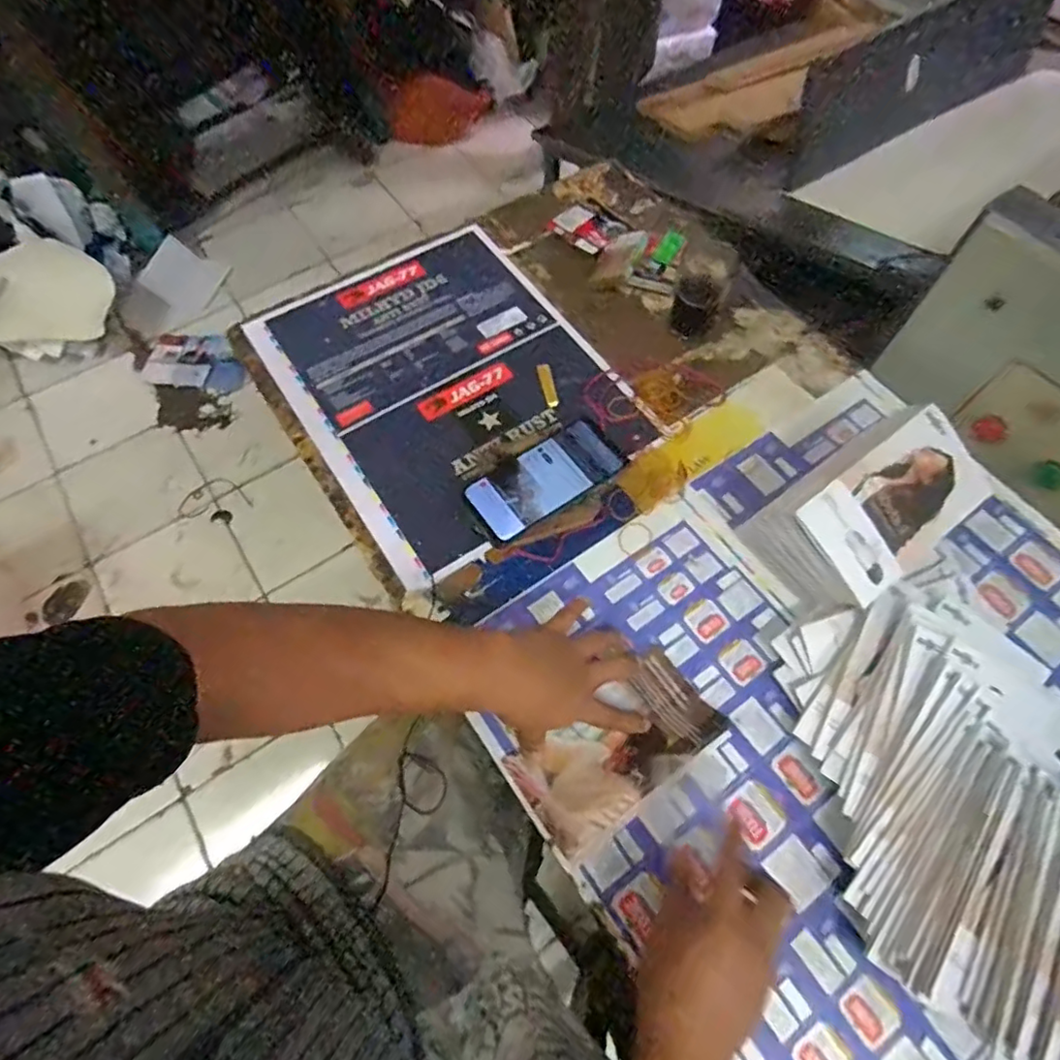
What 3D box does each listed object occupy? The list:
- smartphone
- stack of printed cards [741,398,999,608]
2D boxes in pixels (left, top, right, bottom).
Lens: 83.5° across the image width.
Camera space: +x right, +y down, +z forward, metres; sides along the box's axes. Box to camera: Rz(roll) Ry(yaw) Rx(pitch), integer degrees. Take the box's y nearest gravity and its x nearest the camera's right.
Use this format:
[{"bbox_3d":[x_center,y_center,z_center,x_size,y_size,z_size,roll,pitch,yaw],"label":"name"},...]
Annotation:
[{"bbox_3d":[0.014,-0.053,0.581,0.155,0.014,0.077,-33,69,-14],"label":"smartphone"},{"bbox_3d":[0.307,-0.014,0.554,0.196,0.111,0.123,-33,69,-14],"label":"stack of printed cards"}]

